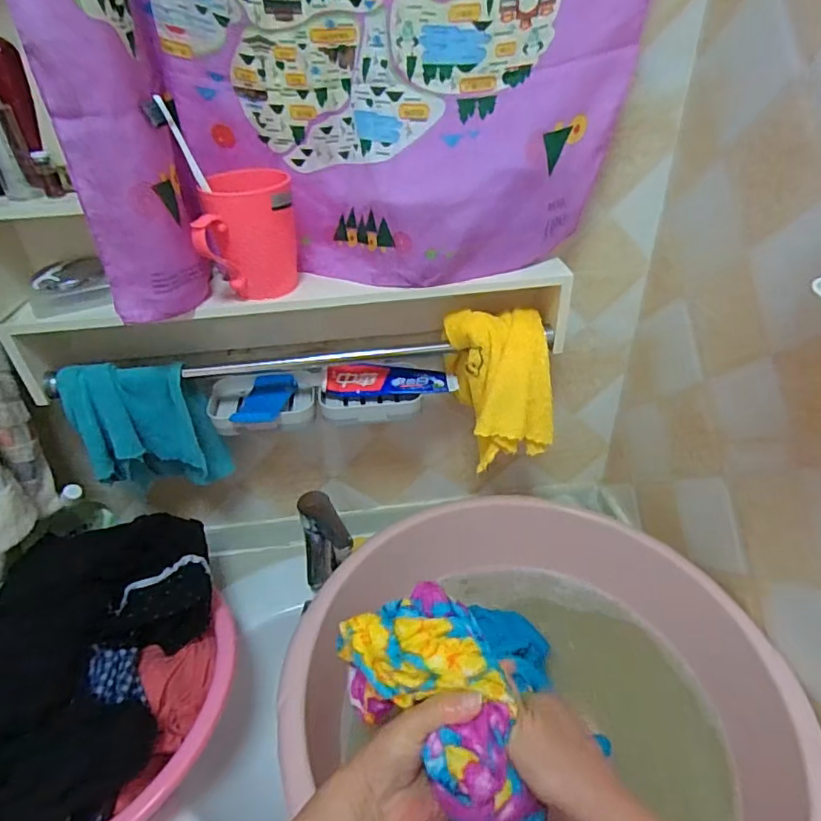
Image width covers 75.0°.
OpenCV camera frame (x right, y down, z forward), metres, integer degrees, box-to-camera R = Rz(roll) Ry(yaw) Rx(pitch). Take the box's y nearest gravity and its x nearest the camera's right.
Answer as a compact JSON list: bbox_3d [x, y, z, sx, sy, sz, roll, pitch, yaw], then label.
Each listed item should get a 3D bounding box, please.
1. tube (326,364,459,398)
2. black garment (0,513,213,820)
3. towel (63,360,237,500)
[{"bbox_3d":[-0.024,-0.040,0.669,0.163,0.030,0.039,-3,36,-1],"label":"tube"},{"bbox_3d":[-0.341,0.244,0.575,0.175,0.120,0.343,4,36,9],"label":"black garment"},{"bbox_3d":[-0.310,0.029,0.638,0.140,0.176,0.053,-12,37,-12],"label":"towel"}]

